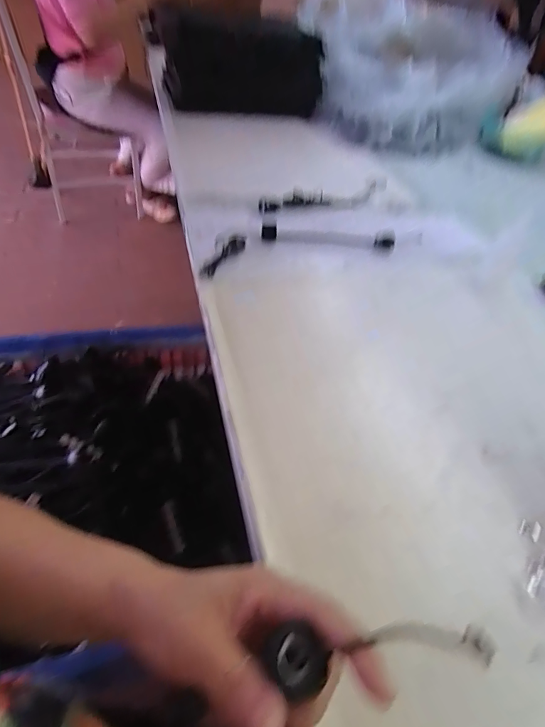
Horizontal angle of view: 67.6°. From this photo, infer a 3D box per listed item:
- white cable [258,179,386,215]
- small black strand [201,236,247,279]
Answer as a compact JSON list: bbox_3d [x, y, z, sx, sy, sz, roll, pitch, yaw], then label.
[{"bbox_3d":[0.124,-0.351,0.849,0.364,0.028,0.070,-18,53,-29],"label":"white cable"},{"bbox_3d":[-0.075,-0.172,0.641,0.020,0.022,0.118,26,46,11],"label":"small black strand"}]

